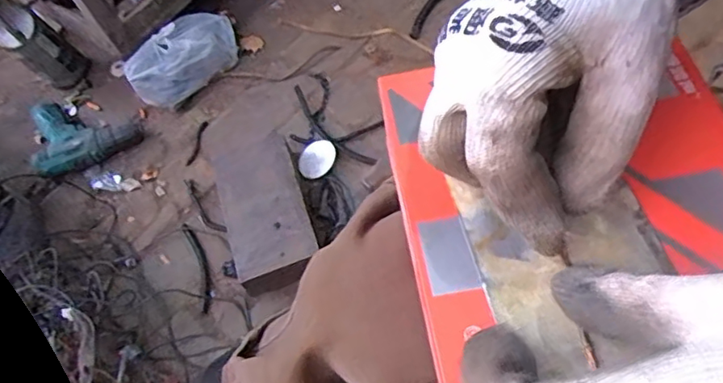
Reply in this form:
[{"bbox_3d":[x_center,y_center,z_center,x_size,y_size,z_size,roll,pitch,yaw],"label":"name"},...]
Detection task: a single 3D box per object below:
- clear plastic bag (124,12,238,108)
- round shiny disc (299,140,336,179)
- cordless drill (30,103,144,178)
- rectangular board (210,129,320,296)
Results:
[{"bbox_3d":[-0.289,-0.220,0.974,0.077,0.098,0.196,38,71,26],"label":"clear plastic bag"},{"bbox_3d":[-0.069,-0.051,0.905,0.052,0.011,0.064,28,67,22],"label":"round shiny disc"},{"bbox_3d":[-0.459,-0.102,0.956,0.164,0.045,0.143,-31,60,-10],"label":"cordless drill"},{"bbox_3d":[-0.144,0.017,0.856,0.117,0.058,0.240,-20,59,-4],"label":"rectangular board"}]

